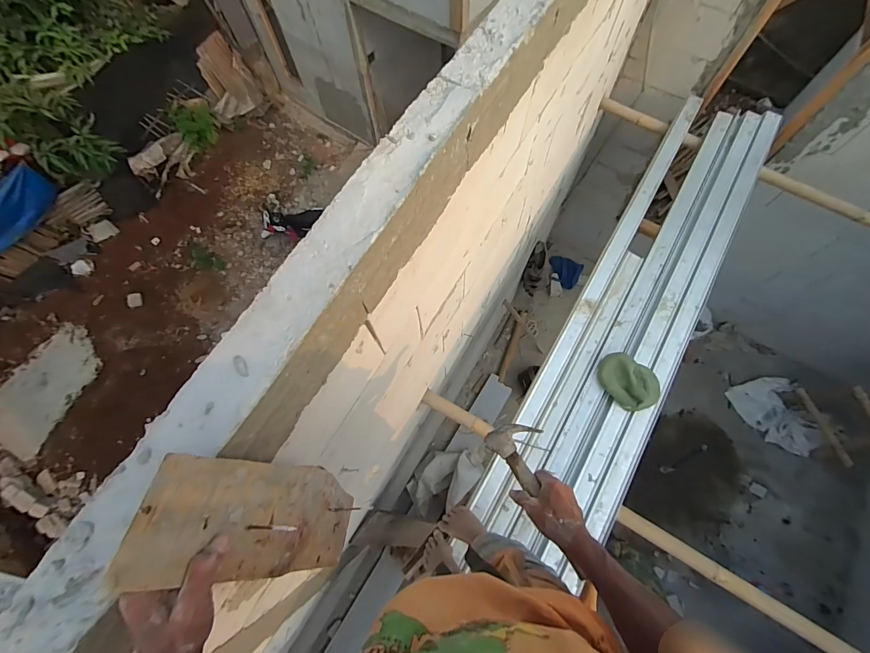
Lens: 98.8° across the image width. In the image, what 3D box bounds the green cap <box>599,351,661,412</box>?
[{"bbox_3d":[0.748,0.216,1.421,0.240,0.069,0.190,21,72,10],"label":"green cap"}]

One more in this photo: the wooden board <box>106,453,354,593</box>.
[{"bbox_3d":[-0.183,0.228,0.447,0.014,0.370,0.115,2,61,14],"label":"wooden board"}]

